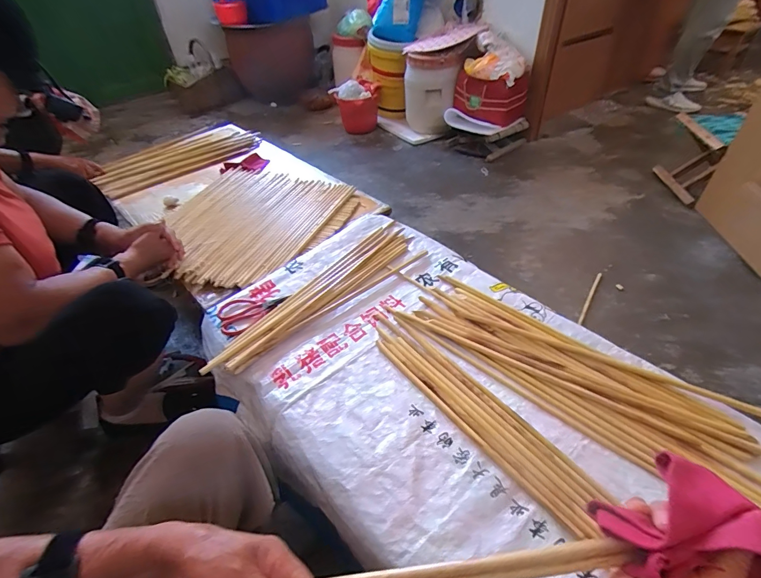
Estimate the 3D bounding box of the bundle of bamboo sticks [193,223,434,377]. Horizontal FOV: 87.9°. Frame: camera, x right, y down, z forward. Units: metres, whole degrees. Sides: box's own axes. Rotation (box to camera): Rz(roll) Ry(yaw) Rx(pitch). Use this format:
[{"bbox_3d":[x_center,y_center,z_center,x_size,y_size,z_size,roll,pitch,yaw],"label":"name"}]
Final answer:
[{"bbox_3d":[-0.121,-0.001,0.763,0.466,0.028,0.130,-34,51,-24],"label":"bundle of bamboo sticks"}]

